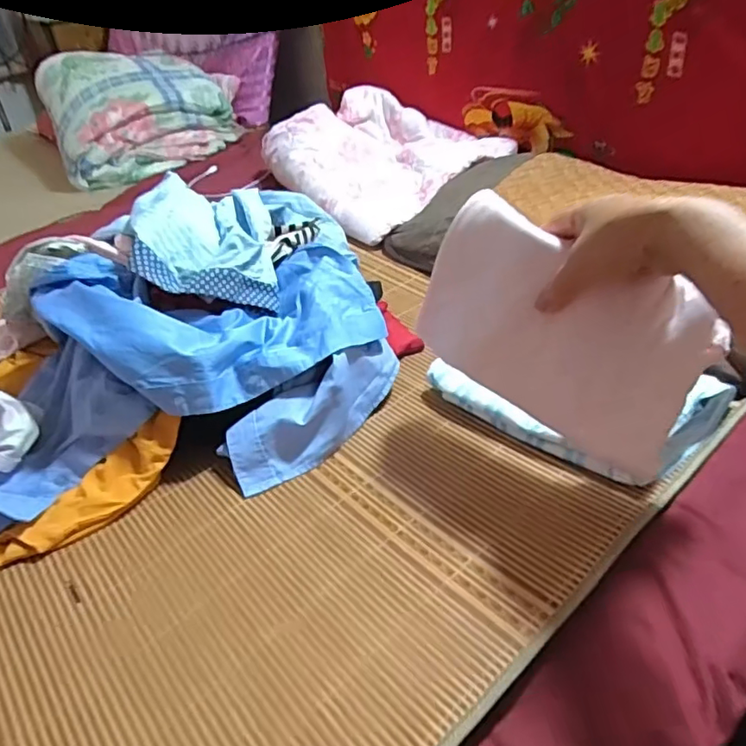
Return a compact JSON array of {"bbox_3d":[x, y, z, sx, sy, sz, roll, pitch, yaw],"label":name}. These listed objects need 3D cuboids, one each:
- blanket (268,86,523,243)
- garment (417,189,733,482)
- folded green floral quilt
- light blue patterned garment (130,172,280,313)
[{"bbox_3d":[0.010,-0.442,1.145,0.358,0.122,0.430,-23,42,-20],"label":"blanket"},{"bbox_3d":[0.151,-0.044,0.480,0.099,0.141,0.231,-32,45,-28],"label":"garment"},{"bbox_3d":[-0.581,-0.671,1.444,0.452,0.215,0.342,-21,41,-17],"label":"folded green floral quilt"},{"bbox_3d":[-0.214,-0.170,0.717,0.164,0.099,0.246,-11,39,-6],"label":"light blue patterned garment"}]

